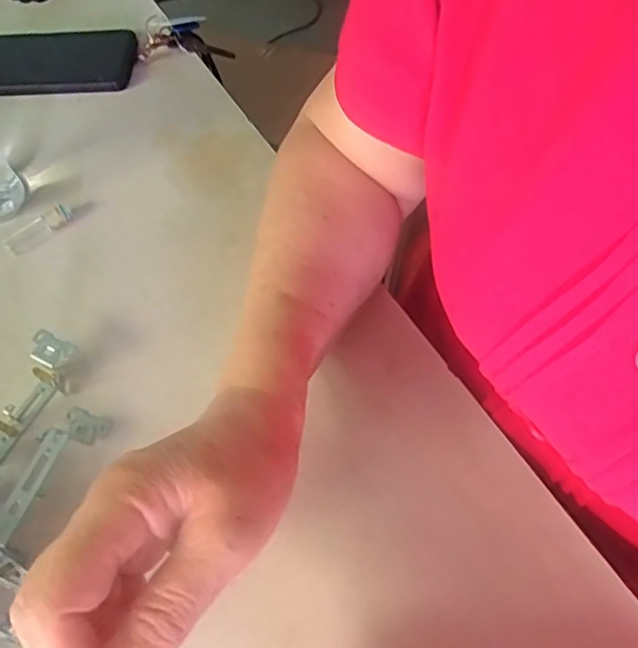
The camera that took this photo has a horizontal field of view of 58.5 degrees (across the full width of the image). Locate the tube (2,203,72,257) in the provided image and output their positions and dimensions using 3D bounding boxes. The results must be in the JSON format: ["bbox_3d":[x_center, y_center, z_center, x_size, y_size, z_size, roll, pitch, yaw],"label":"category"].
[{"bbox_3d":[-0.217,-0.074,0.441,0.053,0.010,0.019,-38,66,-16],"label":"tube"}]

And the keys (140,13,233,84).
[{"bbox_3d":[-0.123,-0.275,0.568,0.028,0.107,0.052,43,116,22],"label":"keys"}]

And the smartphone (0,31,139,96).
[{"bbox_3d":[-0.260,-0.248,0.535,0.170,0.011,0.082,-2,61,2],"label":"smartphone"}]

